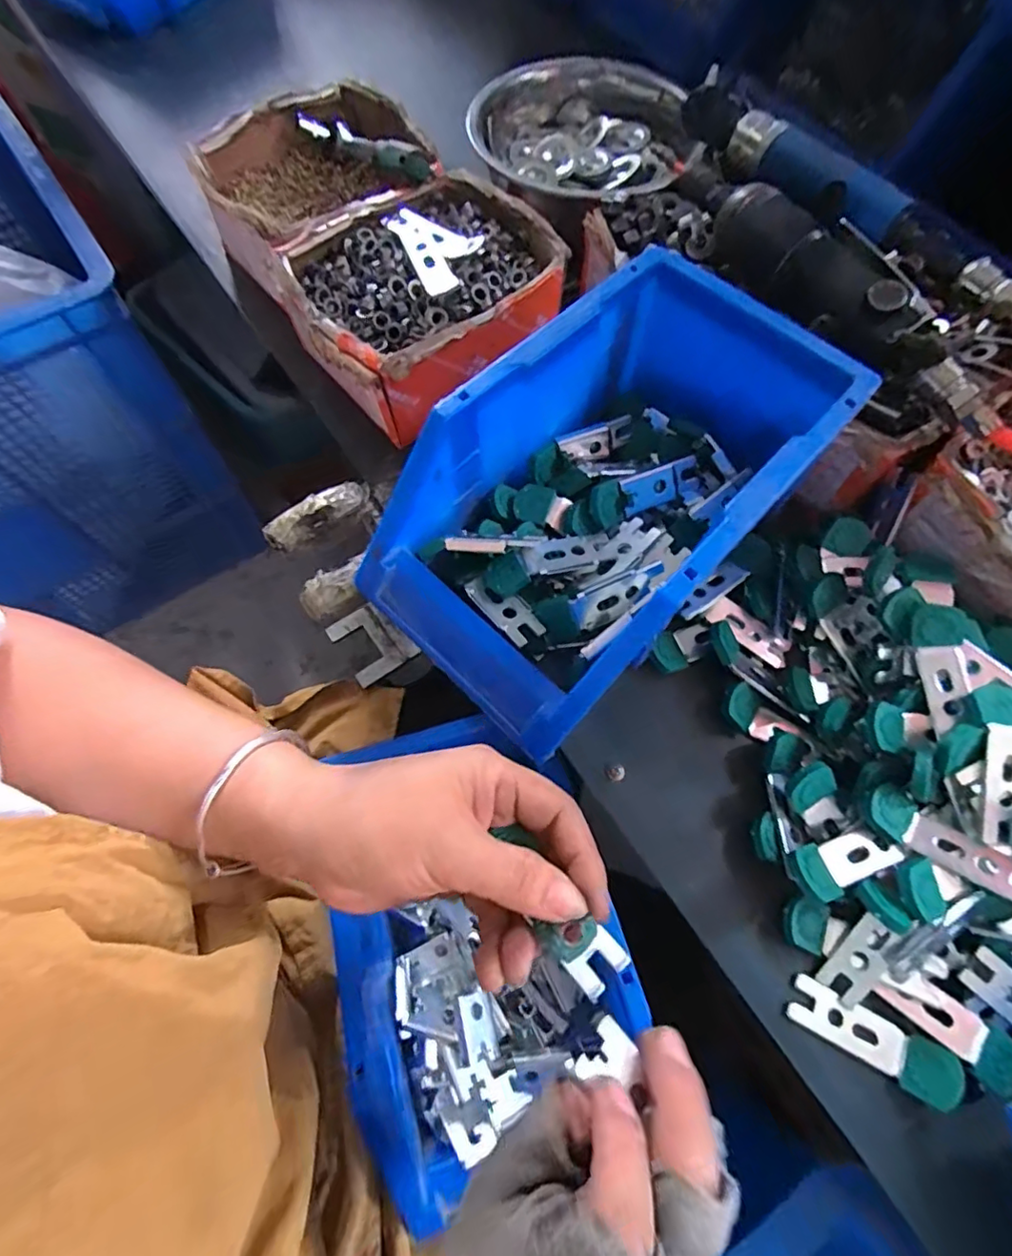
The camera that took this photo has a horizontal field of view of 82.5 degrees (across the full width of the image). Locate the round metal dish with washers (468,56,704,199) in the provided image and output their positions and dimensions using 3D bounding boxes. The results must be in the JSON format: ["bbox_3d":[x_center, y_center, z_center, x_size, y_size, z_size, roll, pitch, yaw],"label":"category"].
[{"bbox_3d":[0.058,-0.395,0.468,0.168,0.050,0.157,0,68,-1],"label":"round metal dish with washers"}]

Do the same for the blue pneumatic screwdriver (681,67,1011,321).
[{"bbox_3d":[0.211,-0.278,0.370,0.038,0.034,0.283,-36,73,-15],"label":"blue pneumatic screwdriver"}]

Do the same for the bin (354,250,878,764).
[{"bbox_3d":[0.053,-0.073,0.318,0.146,0.095,0.246,42,73,15],"label":"bin"}]

